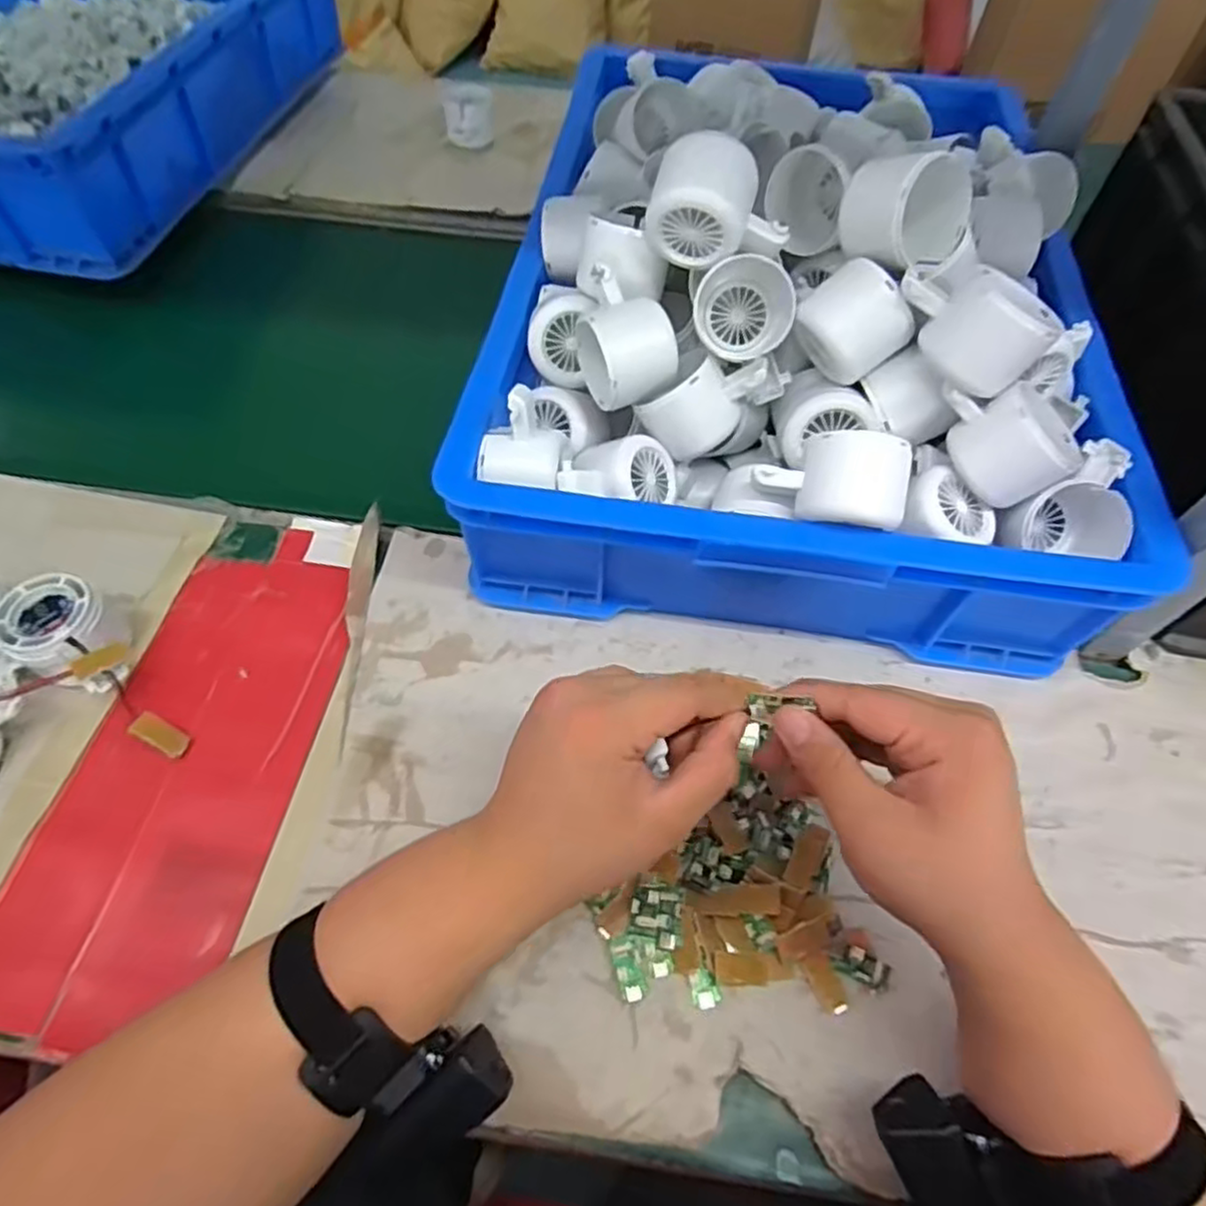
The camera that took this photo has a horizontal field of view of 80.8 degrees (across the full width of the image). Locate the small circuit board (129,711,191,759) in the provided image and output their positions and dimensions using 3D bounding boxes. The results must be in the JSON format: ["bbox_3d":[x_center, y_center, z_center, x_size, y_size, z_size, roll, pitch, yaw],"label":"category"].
[{"bbox_3d":[-0.270,0.080,0.431,0.033,0.004,0.015,40,55,-15],"label":"small circuit board"}]

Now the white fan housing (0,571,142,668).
[{"bbox_3d":[-0.336,0.018,0.448,0.061,0.049,0.063,-20,60,-14],"label":"white fan housing"}]

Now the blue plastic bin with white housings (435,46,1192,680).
[{"bbox_3d":[0.139,-0.240,0.542,0.406,0.225,0.528,7,58,3],"label":"blue plastic bin with white housings"}]

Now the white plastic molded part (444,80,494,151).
[{"bbox_3d":[-0.155,-0.563,0.822,0.059,0.043,0.085,-5,58,-5],"label":"white plastic molded part"}]

